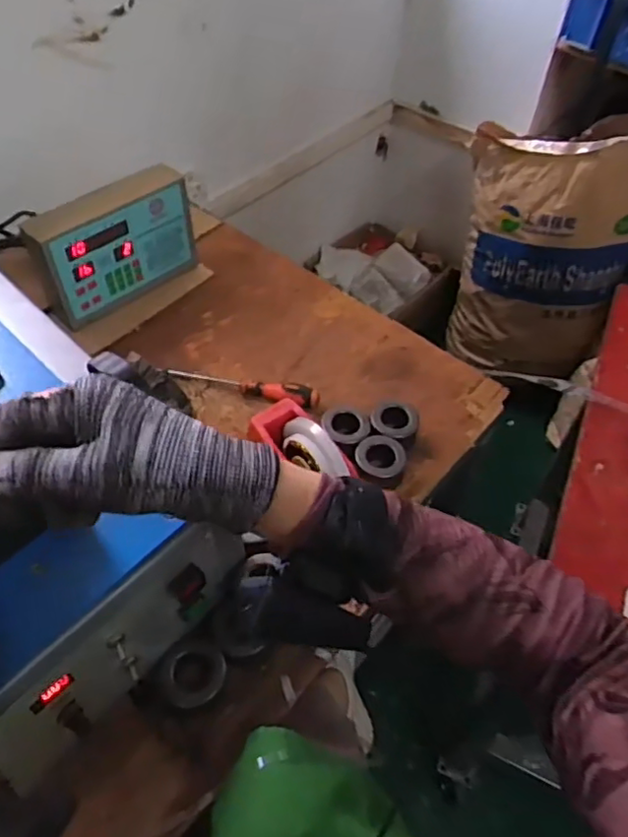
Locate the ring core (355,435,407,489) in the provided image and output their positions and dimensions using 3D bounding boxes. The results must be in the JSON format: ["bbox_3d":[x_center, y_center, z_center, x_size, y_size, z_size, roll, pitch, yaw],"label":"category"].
[{"bbox_3d":[0.080,0.053,0.753,0.061,0.033,0.066,7,51,2],"label":"ring core"}]

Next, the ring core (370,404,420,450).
[{"bbox_3d":[0.103,0.012,0.798,0.060,0.048,0.061,2,51,-2],"label":"ring core"}]

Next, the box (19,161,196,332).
[{"bbox_3d":[-0.279,-0.248,0.896,0.231,0.155,0.059,-37,62,-28],"label":"box"}]

